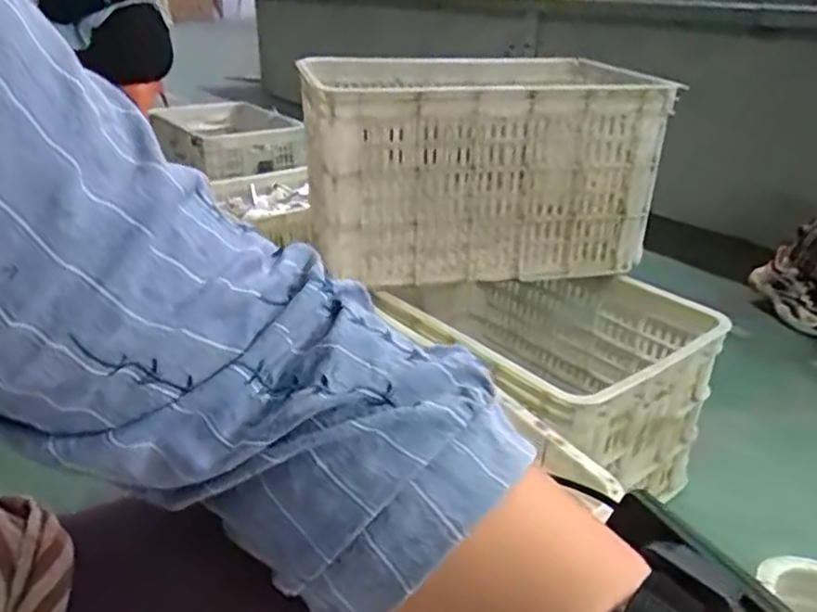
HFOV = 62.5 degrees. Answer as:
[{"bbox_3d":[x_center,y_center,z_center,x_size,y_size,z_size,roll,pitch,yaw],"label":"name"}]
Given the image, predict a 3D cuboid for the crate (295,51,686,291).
[{"bbox_3d":[0.088,-0.233,1.102,0.499,0.286,0.365,-5,27,-13],"label":"crate"}]

